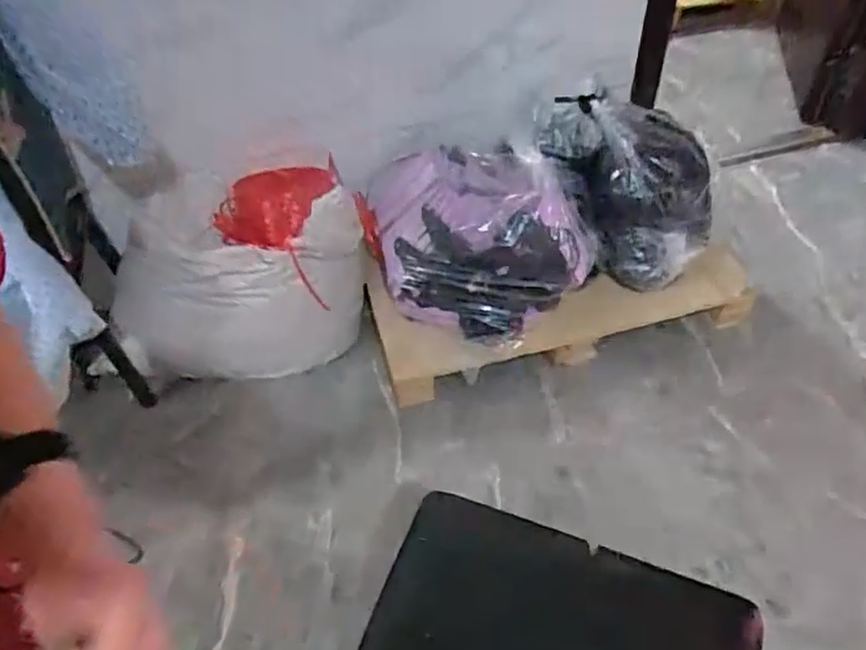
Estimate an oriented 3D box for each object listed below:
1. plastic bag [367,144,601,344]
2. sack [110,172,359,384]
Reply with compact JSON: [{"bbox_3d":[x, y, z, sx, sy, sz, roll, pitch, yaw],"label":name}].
[{"bbox_3d":[0.099,-0.216,1.601,0.570,0.353,0.354,18,53,18],"label":"plastic bag"},{"bbox_3d":[-0.484,-0.114,1.666,0.603,0.417,0.353,-1,49,3],"label":"sack"}]

